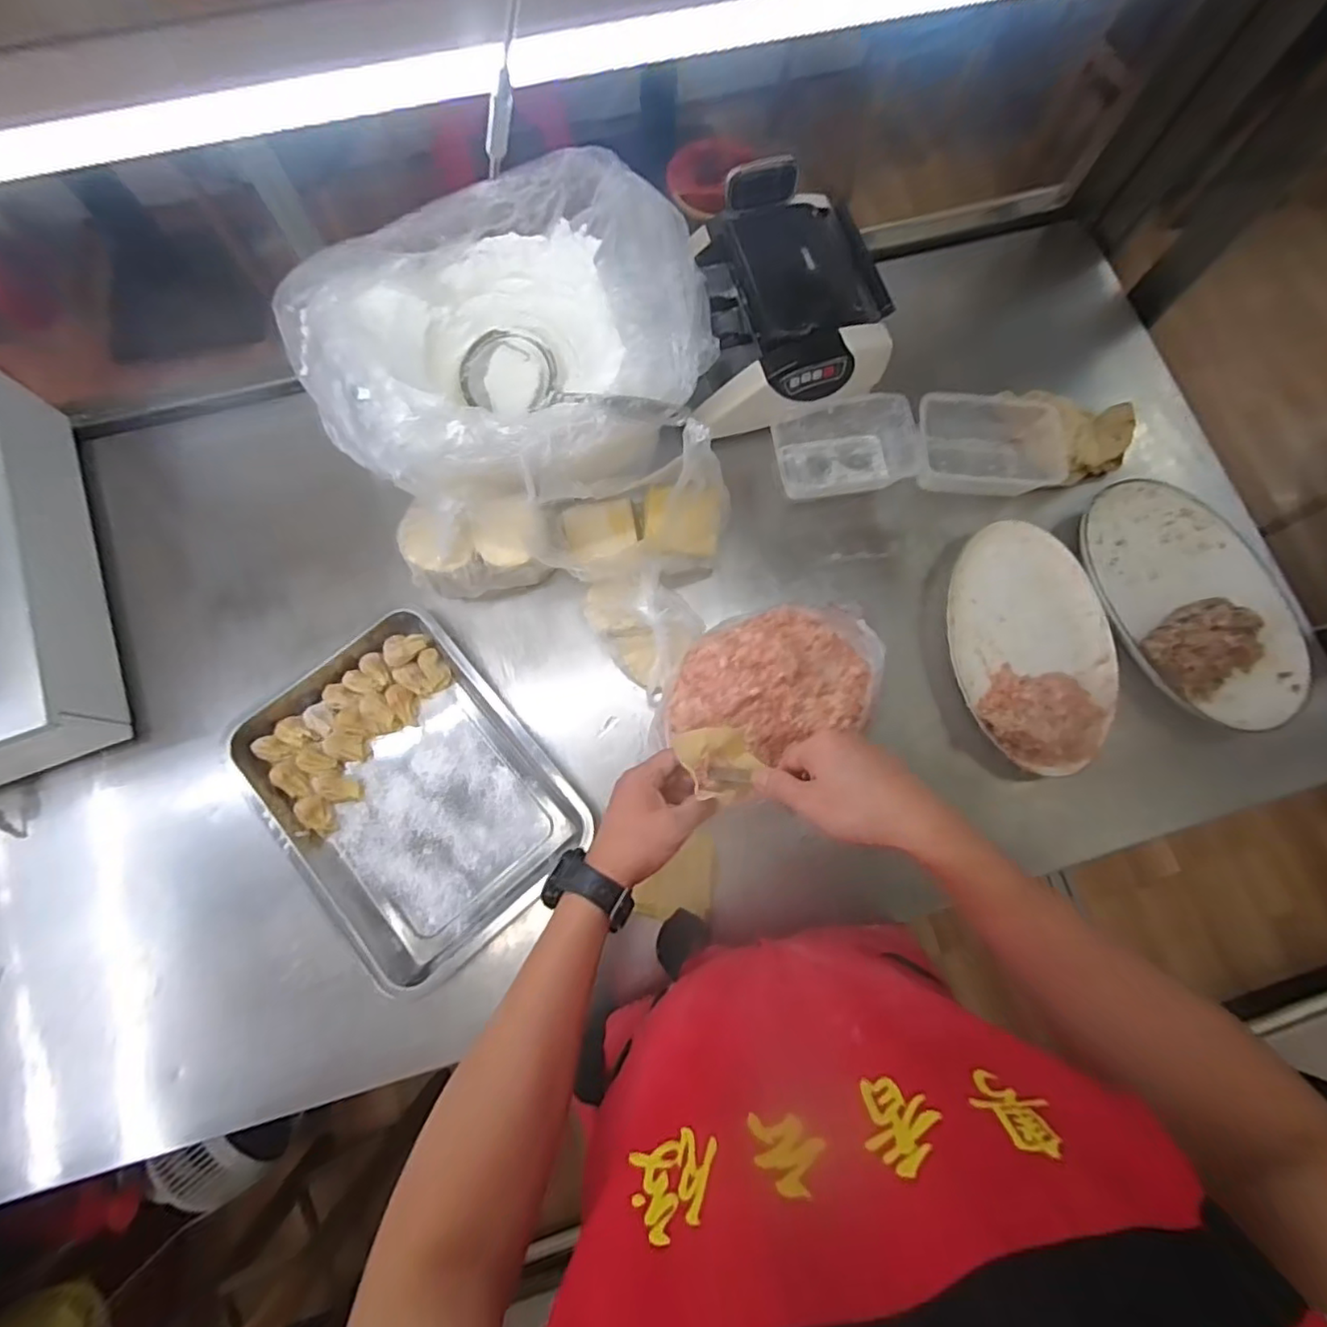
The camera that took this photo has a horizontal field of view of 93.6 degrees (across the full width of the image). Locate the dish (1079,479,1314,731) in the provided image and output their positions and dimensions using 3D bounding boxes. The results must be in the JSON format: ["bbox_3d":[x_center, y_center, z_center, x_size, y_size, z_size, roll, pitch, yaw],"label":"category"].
[{"bbox_3d":[0.617,-0.075,0.718,0.209,0.040,0.315,-17,78,-5],"label":"dish"}]

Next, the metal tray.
[{"bbox_3d":[-0.270,0.131,0.668,0.253,0.040,0.349,-40,81,-9],"label":"metal tray"}]

